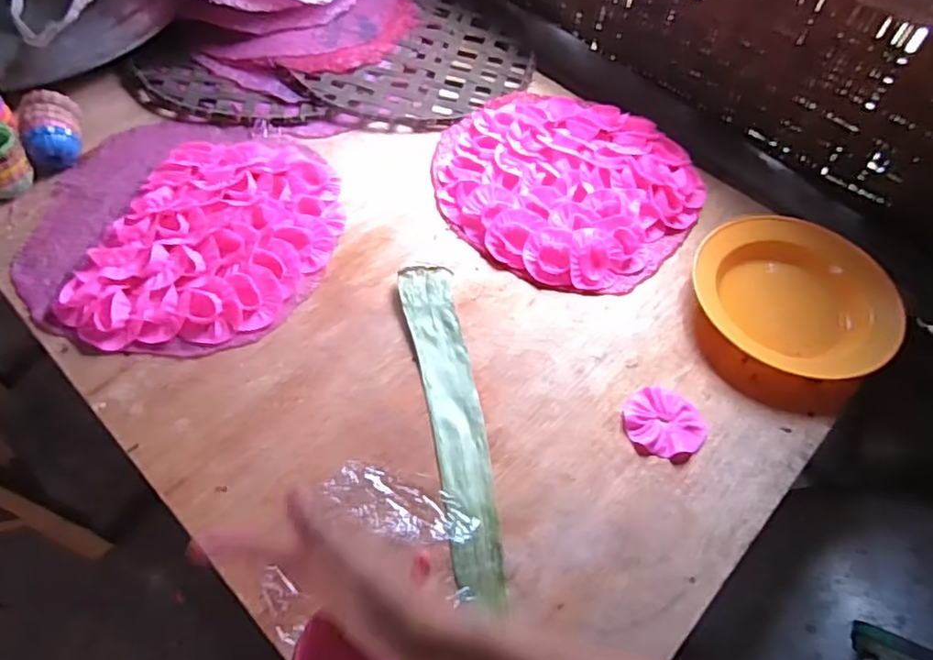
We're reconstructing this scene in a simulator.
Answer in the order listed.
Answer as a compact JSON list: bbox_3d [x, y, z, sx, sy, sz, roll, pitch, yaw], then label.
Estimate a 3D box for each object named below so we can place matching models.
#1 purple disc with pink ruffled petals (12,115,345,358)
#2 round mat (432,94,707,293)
[{"bbox_3d":[-0.315,-0.124,0.691,0.327,0.028,0.326,2,57,-3],"label":"purple disc with pink ruffled petals"},{"bbox_3d":[0.121,-0.189,0.776,0.316,0.025,0.296,2,57,-3],"label":"round mat"}]

